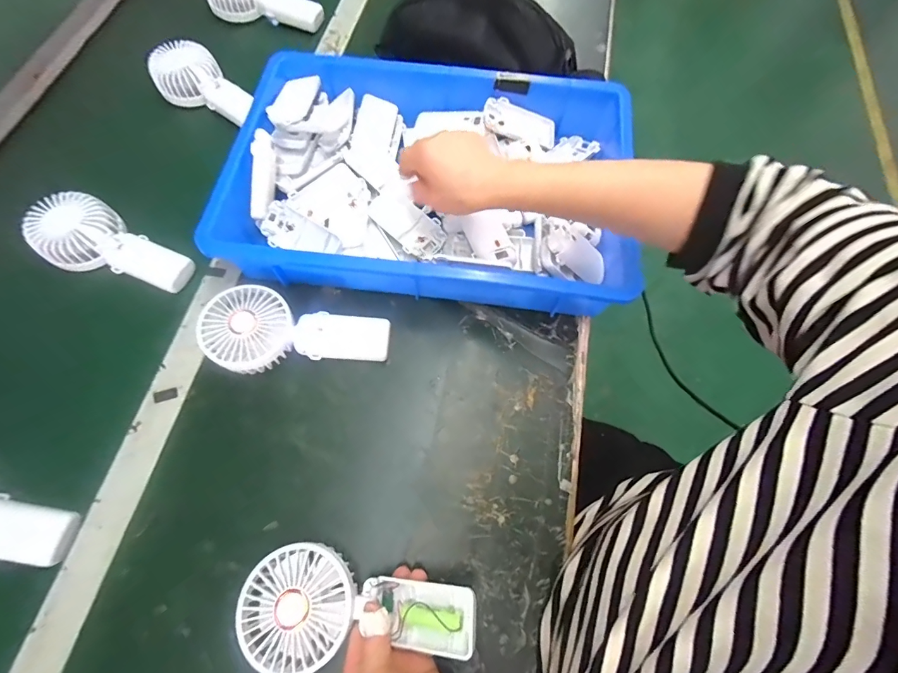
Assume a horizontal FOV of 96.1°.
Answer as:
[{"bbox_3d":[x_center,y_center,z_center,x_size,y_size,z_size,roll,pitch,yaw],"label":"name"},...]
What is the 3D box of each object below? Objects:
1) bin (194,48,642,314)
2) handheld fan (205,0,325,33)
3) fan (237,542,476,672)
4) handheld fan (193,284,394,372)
[{"bbox_3d":[-0.017,-0.181,0.462,0.405,0.090,0.285,8,68,3],"label":"bin"},{"bbox_3d":[-0.292,-0.529,0.640,0.177,0.056,0.064,11,67,-9],"label":"handheld fan"},{"bbox_3d":[-0.070,0.212,0.318,0.176,0.033,0.080,1,67,4],"label":"fan"},{"bbox_3d":[-0.154,0.006,0.406,0.174,0.054,0.083,12,68,4],"label":"handheld fan"}]

